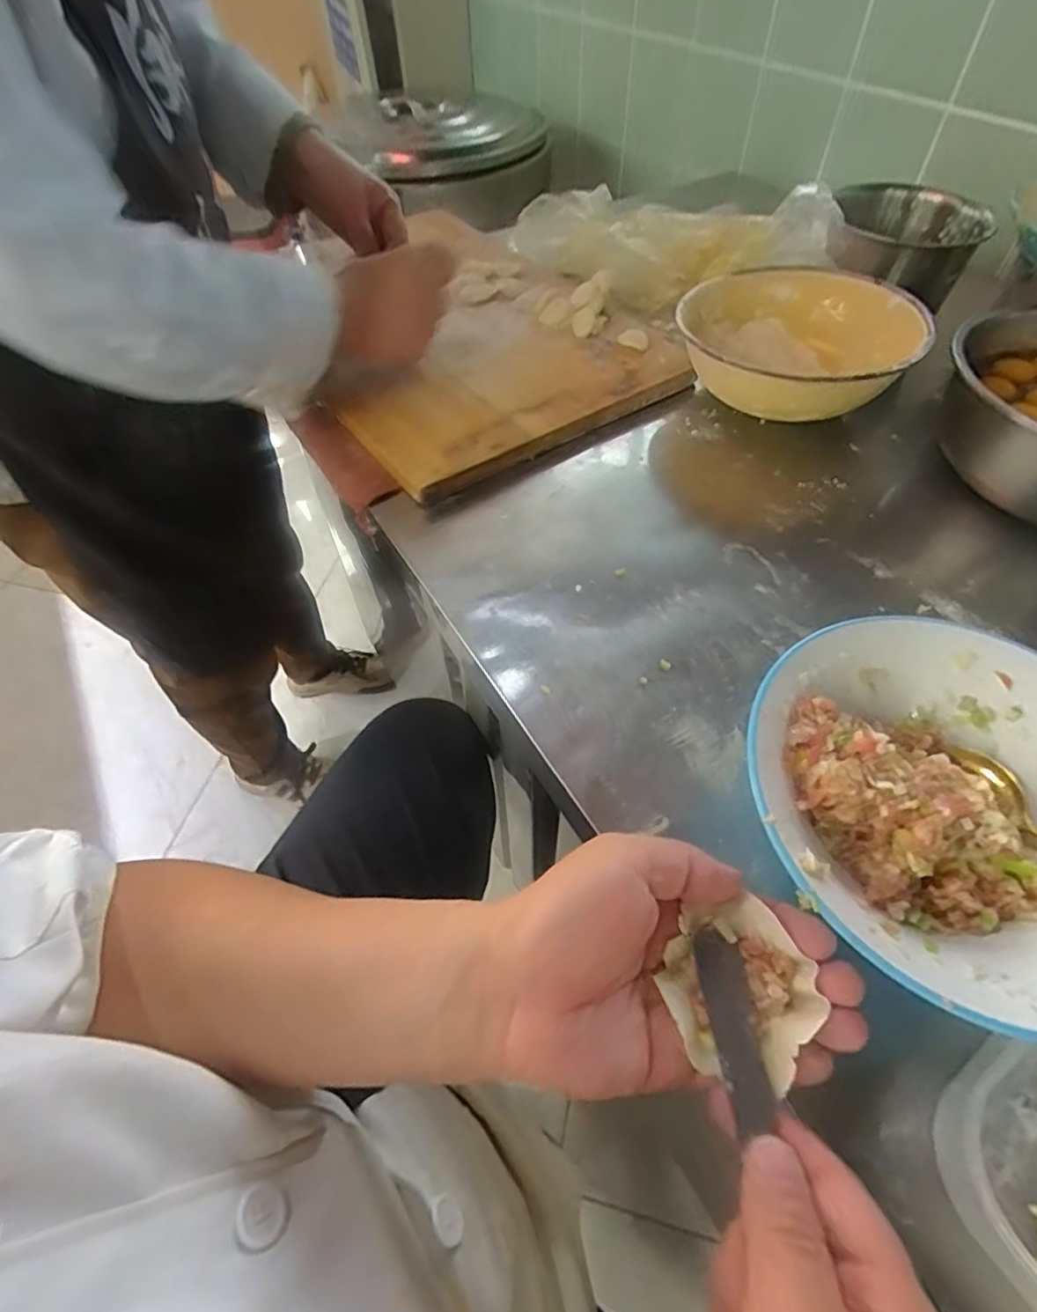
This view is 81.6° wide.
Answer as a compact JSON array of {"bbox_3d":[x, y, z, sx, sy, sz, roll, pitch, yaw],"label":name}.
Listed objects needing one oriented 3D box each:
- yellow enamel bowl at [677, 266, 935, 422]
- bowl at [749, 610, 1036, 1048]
[{"bbox_3d":[0.228,-0.266,0.522,0.179,0.062,0.179,-1,54,1],"label":"yellow enamel bowl"},{"bbox_3d":[0.211,0.076,0.301,0.188,0.070,0.195,-1,54,1],"label":"bowl"}]

